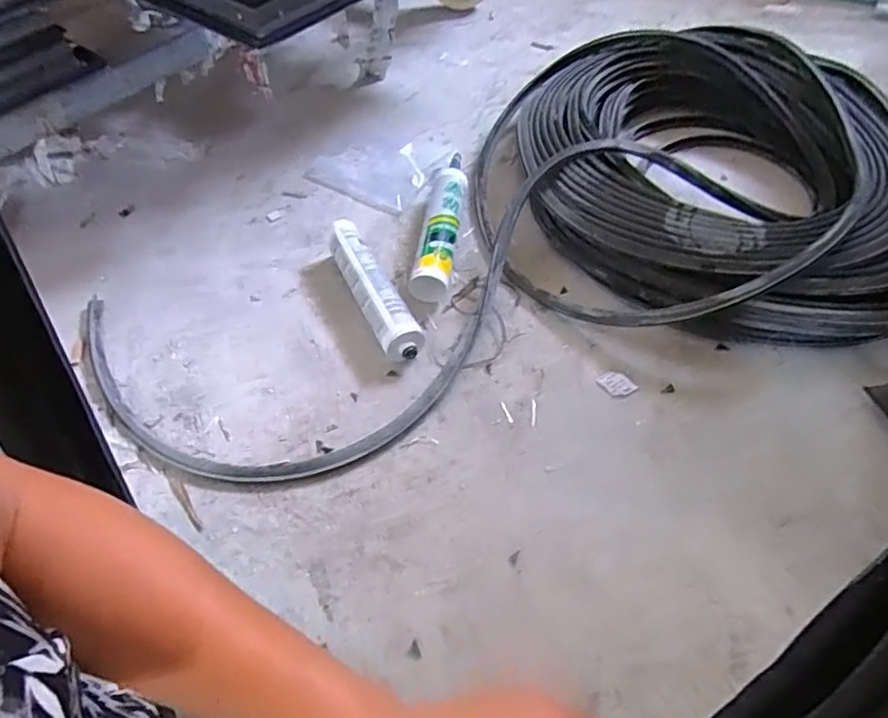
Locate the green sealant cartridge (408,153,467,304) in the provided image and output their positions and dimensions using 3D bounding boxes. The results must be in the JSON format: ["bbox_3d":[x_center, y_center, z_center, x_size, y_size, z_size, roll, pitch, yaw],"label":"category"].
[{"bbox_3d":[0.003,-0.198,0.826,0.053,0.050,0.286,6,54,10],"label":"green sealant cartridge"}]

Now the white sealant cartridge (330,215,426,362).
[{"bbox_3d":[-0.091,-0.085,0.742,0.053,0.054,0.229,-25,55,-14],"label":"white sealant cartridge"}]

